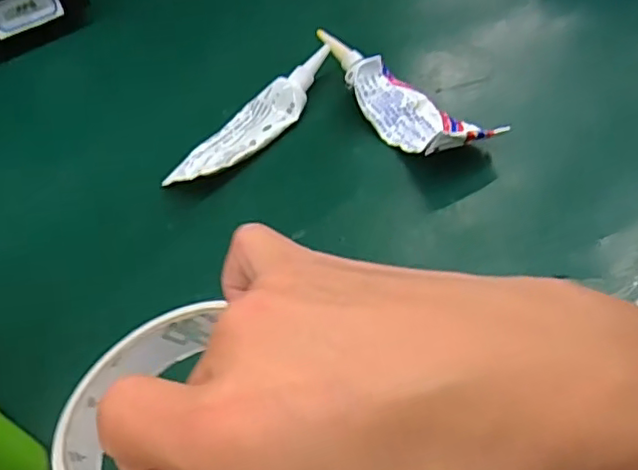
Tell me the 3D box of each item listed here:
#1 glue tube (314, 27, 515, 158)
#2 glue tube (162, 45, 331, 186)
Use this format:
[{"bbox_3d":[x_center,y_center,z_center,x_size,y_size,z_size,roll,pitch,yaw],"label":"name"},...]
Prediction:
[{"bbox_3d":[0.050,-0.091,0.399,0.043,0.031,0.143,-34,59,-20],"label":"glue tube"},{"bbox_3d":[-0.041,-0.077,0.403,0.035,0.023,0.139,34,62,24],"label":"glue tube"}]

